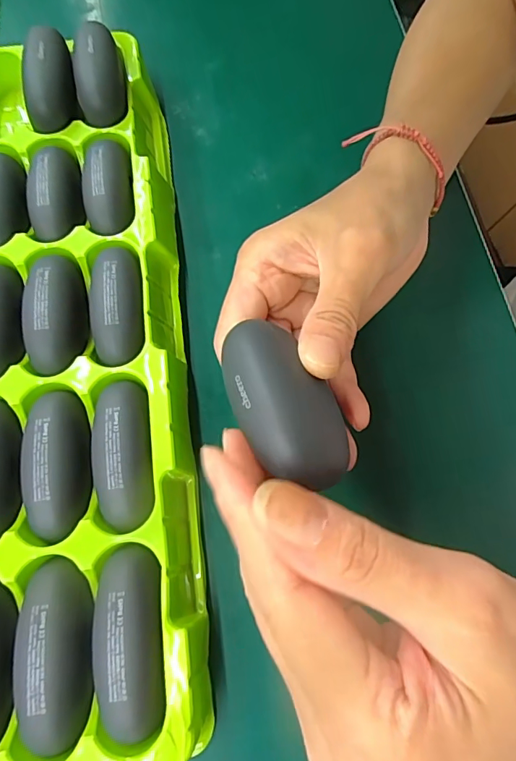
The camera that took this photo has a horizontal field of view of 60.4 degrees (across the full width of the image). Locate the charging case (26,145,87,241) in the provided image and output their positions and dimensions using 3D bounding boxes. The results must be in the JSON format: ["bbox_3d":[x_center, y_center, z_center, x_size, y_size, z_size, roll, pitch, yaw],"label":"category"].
[{"bbox_3d":[-0.114,-0.107,0.247,0.028,0.018,0.063,-13,72,-6],"label":"charging case"}]

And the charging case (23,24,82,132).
[{"bbox_3d":[-0.120,-0.176,0.258,0.029,0.023,0.064,-4,88,-3],"label":"charging case"}]

